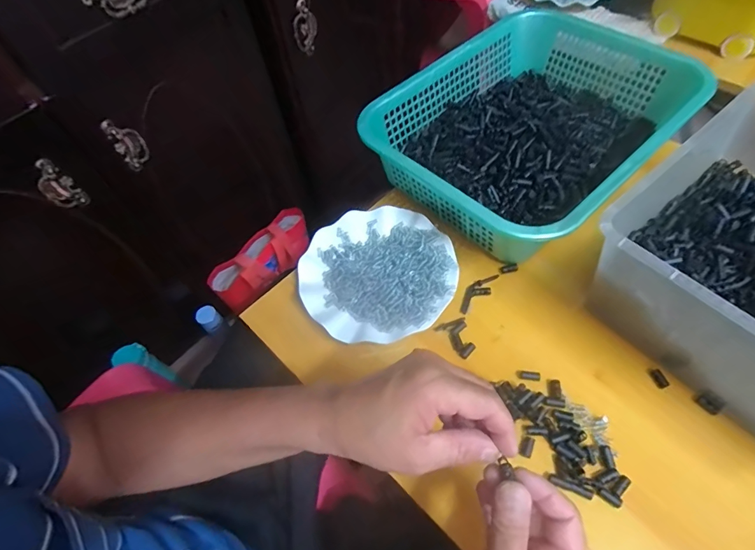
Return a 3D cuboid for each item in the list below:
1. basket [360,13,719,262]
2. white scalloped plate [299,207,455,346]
[{"bbox_3d":[0.208,-0.205,0.558,0.374,0.083,0.292,-39,62,-19],"label":"basket"},{"bbox_3d":[0.000,-0.006,0.499,0.178,0.019,0.179,-2,57,4],"label":"white scalloped plate"}]

